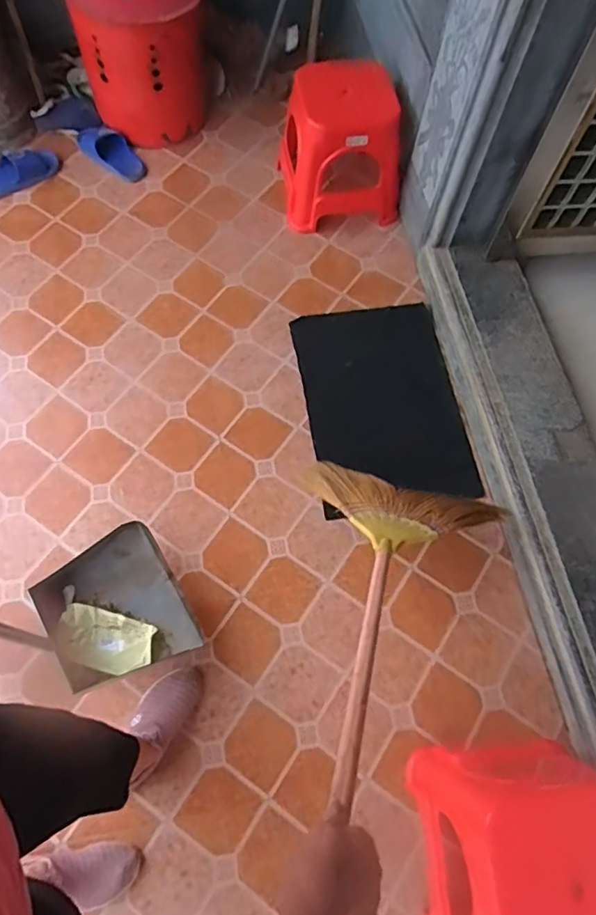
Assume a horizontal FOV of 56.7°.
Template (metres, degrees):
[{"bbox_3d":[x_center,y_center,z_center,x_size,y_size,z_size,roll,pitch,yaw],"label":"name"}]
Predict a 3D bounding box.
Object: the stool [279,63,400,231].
[{"bbox_3d":[0.125,-0.879,1.569,0.336,0.273,0.357,-2,66,-5],"label":"stool"}]

